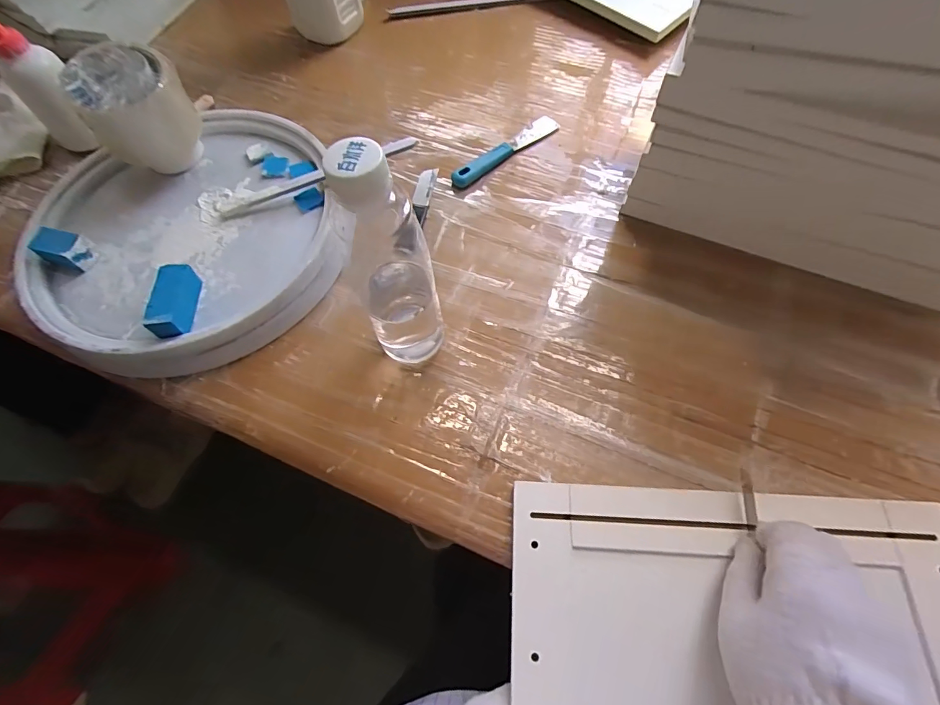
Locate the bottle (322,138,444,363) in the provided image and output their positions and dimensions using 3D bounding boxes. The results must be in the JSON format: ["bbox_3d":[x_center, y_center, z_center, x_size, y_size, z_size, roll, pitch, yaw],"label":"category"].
[{"bbox_3d":[-0.050,-0.049,0.301,0.050,0.189,0.045,-20,64,-7],"label":"bottle"}]

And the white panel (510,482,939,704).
[{"bbox_3d":[0.168,0.194,0.264,0.282,0.009,0.213,2,64,4],"label":"white panel"}]

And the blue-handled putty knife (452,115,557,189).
[{"bbox_3d":[0.038,-0.220,0.474,0.143,0.013,0.026,-38,68,-15],"label":"blue-handled putty knife"}]

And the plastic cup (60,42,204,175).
[{"bbox_3d":[-0.311,-0.223,0.420,0.087,0.093,0.075,7,64,6],"label":"plastic cup"}]

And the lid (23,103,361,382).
[{"bbox_3d":[-0.257,-0.109,0.416,0.269,0.049,0.254,-1,63,2],"label":"lid"}]

